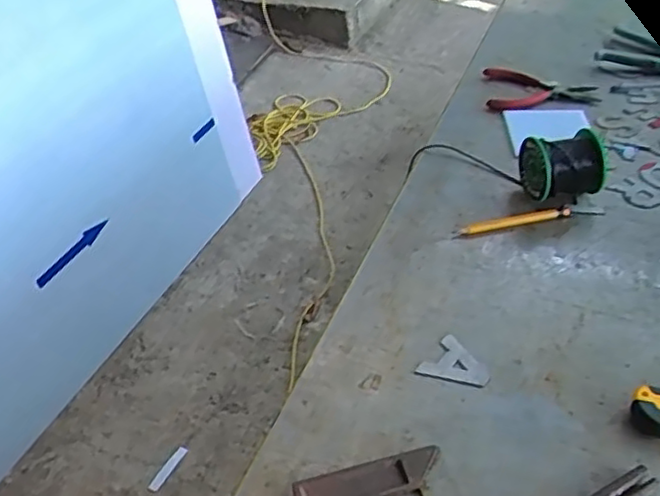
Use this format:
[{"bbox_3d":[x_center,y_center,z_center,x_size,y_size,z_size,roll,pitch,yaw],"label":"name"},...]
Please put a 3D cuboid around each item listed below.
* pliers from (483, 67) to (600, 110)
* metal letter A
[{"bbox_3d":[0.302,-0.229,0.978,0.153,0.017,0.144,5,40,7],"label":"pliers"},{"bbox_3d":[0.107,0.101,0.576,0.052,0.005,0.050,26,47,29],"label":"metal letter A"}]

